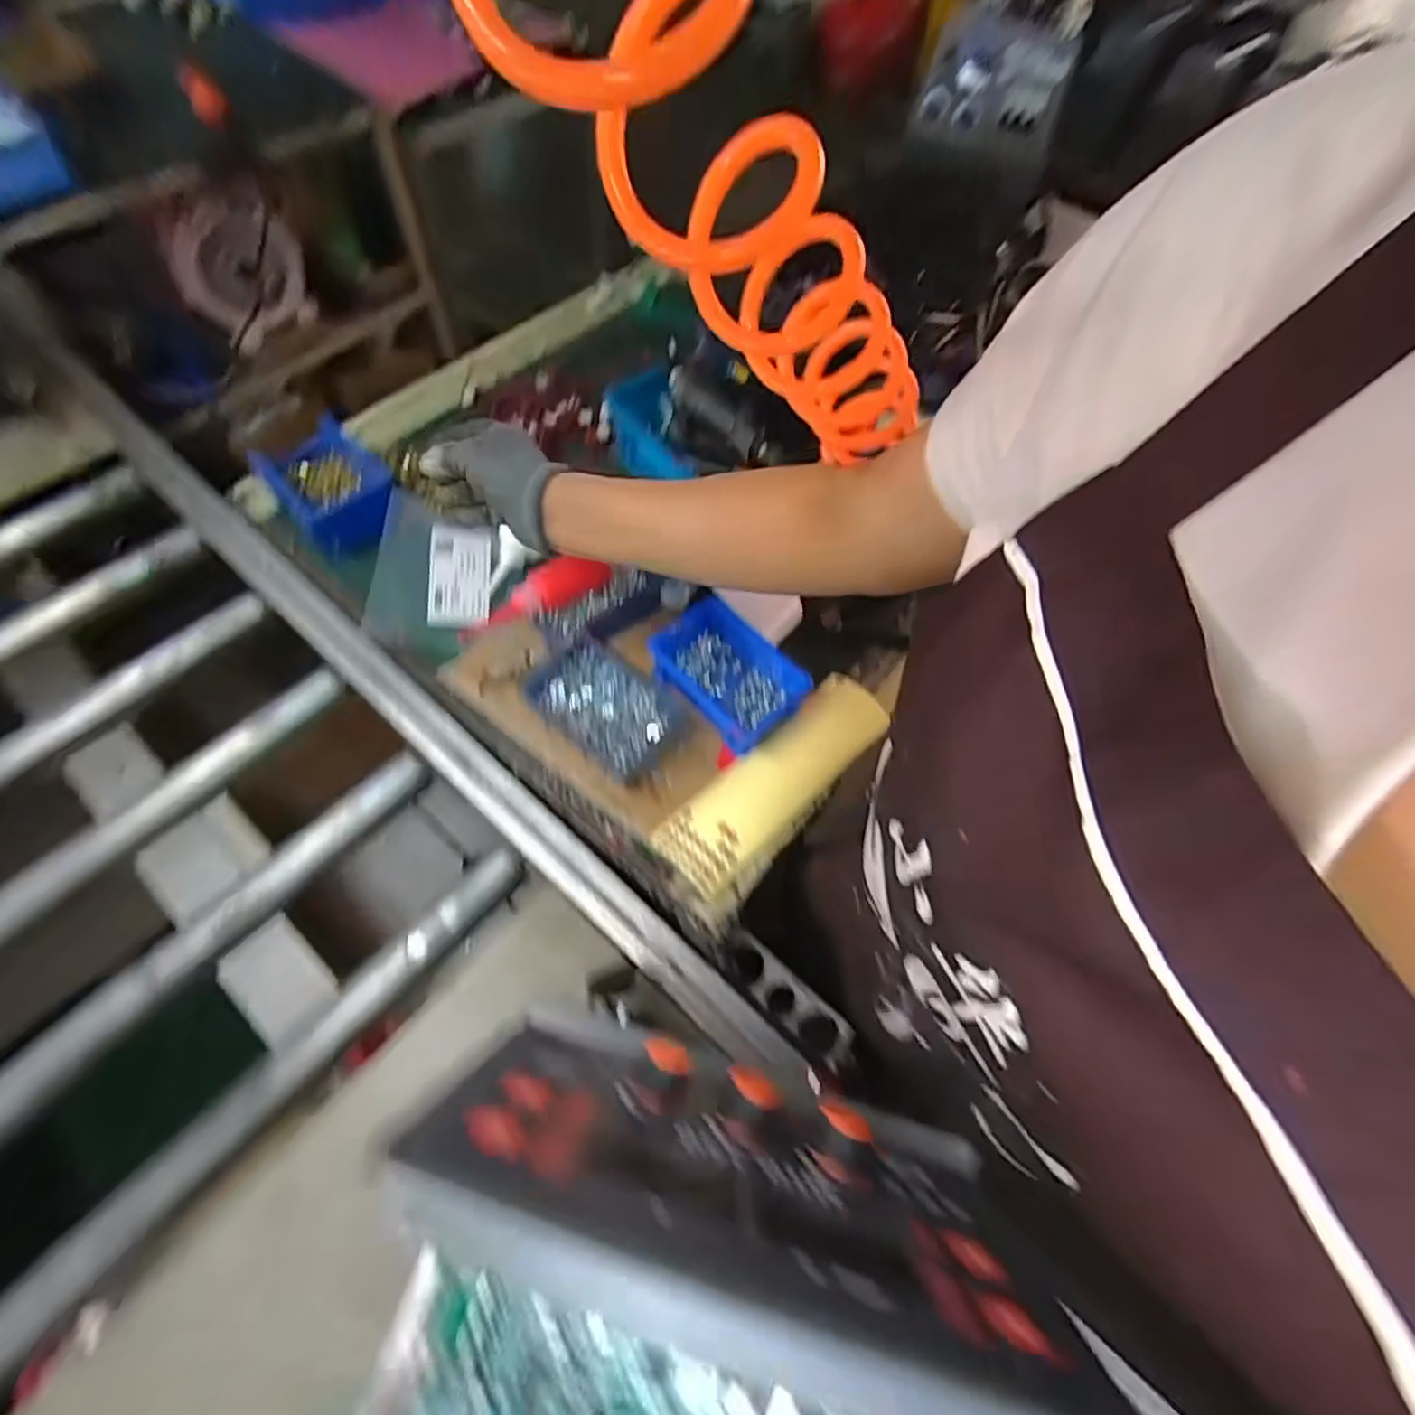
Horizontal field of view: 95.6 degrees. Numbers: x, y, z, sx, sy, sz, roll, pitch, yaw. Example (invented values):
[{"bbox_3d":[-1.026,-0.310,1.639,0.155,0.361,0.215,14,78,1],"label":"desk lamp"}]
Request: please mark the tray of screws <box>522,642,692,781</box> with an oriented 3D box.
[{"bbox_3d":[-0.098,0.000,0.628,0.147,0.040,0.101,35,66,13],"label":"tray of screws"}]

